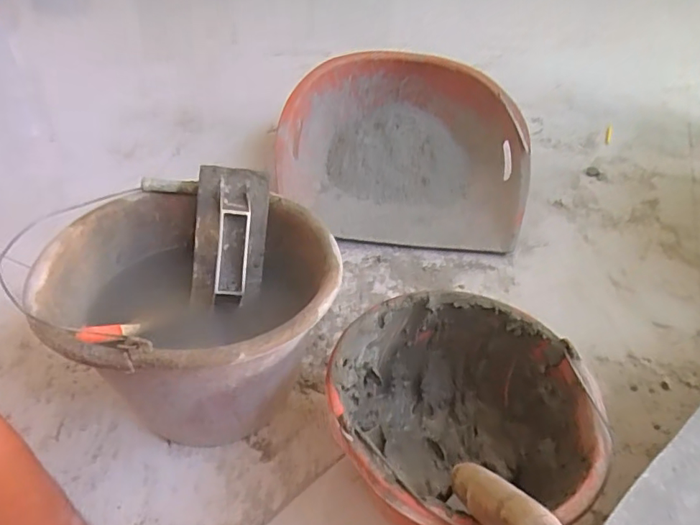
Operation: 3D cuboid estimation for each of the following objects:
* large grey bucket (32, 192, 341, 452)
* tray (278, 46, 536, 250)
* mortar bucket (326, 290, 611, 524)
[{"bbox_3d":[-0.158,0.072,0.561,0.284,0.209,0.241,3,41,1],"label":"large grey bucket"},{"bbox_3d":[0.098,-0.204,0.934,0.442,0.098,0.410,2,63,3],"label":"tray"},{"bbox_3d":[0.098,0.171,0.490,0.230,0.167,0.262,-3,42,-5],"label":"mortar bucket"}]

